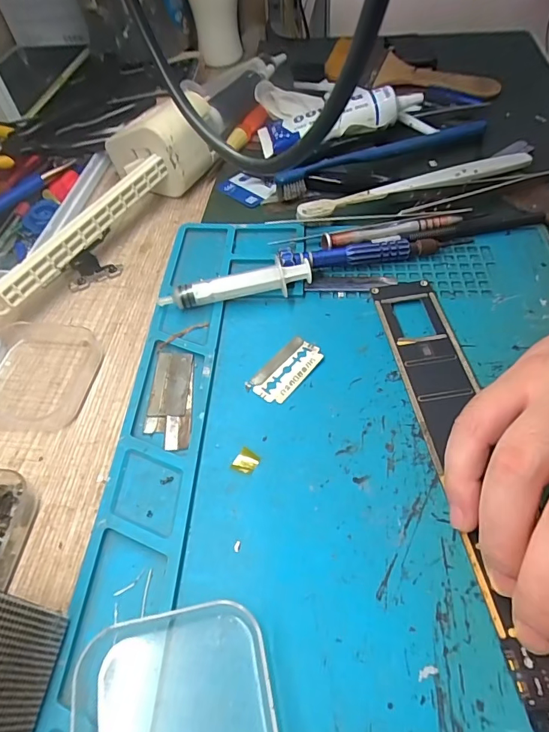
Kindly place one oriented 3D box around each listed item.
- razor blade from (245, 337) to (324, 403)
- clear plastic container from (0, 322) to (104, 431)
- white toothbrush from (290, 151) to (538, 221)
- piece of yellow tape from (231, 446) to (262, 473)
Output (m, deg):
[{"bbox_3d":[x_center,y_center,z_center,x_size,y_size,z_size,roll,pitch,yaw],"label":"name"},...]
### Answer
[{"bbox_3d":[0.006,0.002,0.233,0.022,0.004,0.042,35,63,26],"label":"razor blade"},{"bbox_3d":[-0.134,0.001,0.245,0.063,0.013,0.069,2,53,6],"label":"clear plastic container"},{"bbox_3d":[0.105,-0.128,0.308,0.185,0.006,0.019,-18,54,-10],"label":"white toothbrush"},{"bbox_3d":[-0.014,0.045,0.204,0.011,0.004,0.011,29,60,23],"label":"piece of yellow tape"}]

